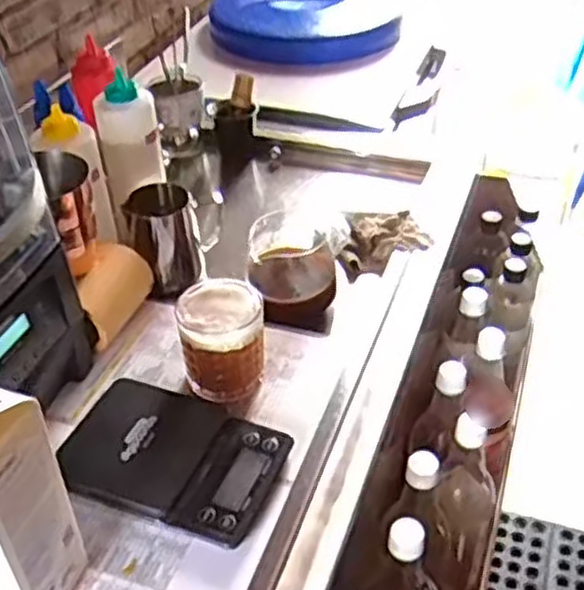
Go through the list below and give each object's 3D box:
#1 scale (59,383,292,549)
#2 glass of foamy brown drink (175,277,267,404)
[{"bbox_3d":[-0.111,0.145,0.714,0.196,0.029,0.129,11,41,16],"label":"scale"},{"bbox_3d":[-0.069,0.042,0.779,0.086,0.083,0.089,-1,39,1],"label":"glass of foamy brown drink"}]

